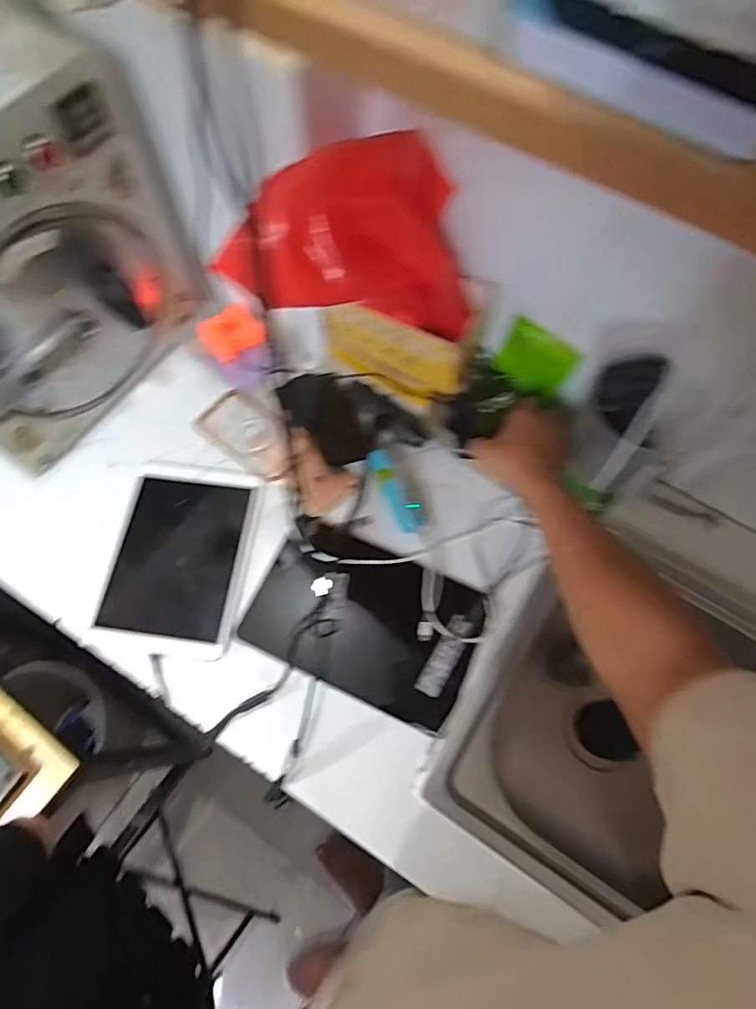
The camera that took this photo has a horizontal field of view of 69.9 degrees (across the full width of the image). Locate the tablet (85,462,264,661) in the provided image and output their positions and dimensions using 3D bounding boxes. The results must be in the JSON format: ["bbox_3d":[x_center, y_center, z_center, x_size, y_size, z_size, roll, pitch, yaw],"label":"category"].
[{"bbox_3d":[-0.256,0.062,0.706,0.173,0.006,0.247,7,68,2],"label":"tablet"}]

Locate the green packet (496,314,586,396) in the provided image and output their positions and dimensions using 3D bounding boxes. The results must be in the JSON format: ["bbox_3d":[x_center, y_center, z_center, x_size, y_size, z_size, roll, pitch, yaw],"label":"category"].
[{"bbox_3d":[0.201,-0.184,0.691,0.004,0.078,0.099,-27,60,-40],"label":"green packet"}]

